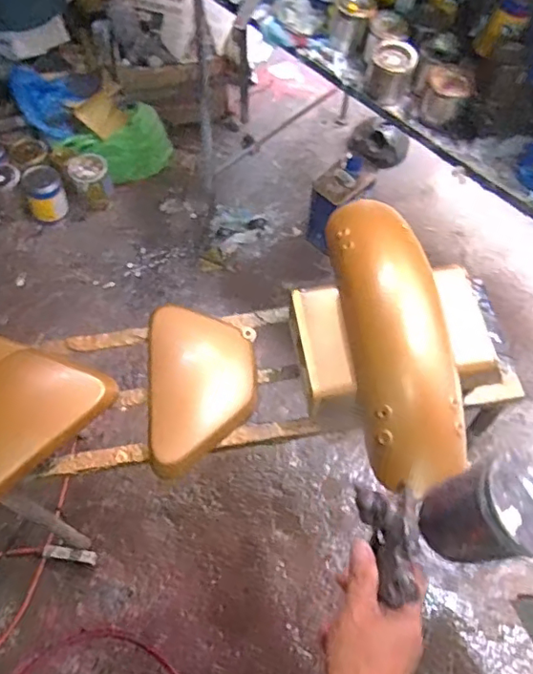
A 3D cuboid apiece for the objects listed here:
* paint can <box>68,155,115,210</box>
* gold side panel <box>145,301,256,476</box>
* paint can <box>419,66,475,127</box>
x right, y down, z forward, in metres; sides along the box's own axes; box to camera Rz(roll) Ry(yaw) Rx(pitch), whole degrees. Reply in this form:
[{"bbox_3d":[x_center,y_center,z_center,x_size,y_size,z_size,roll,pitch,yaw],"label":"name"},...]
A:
[{"bbox_3d":[-0.506,-0.452,1.655,0.109,0.131,0.112,-26,66,-11],"label":"paint can"},{"bbox_3d":[-0.093,0.073,0.827,0.155,0.044,0.243,-3,64,0],"label":"gold side panel"},{"bbox_3d":[0.286,-0.383,0.899,0.070,0.059,0.072,0,64,1],"label":"paint can"}]

